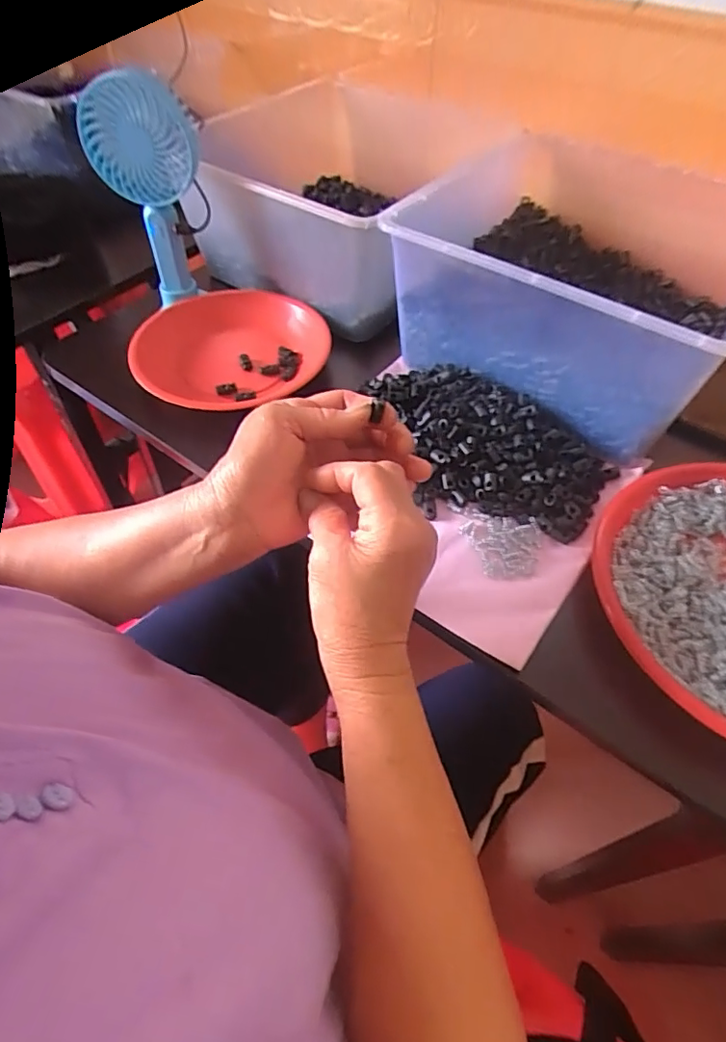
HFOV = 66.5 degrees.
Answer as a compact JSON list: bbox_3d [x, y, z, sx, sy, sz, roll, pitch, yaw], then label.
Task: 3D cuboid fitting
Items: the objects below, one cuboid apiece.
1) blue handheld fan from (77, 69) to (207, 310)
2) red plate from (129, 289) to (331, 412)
[{"bbox_3d":[-0.198,-0.304,0.530,0.093,0.188,0.034,-14,53,-11],"label":"blue handheld fan"},{"bbox_3d":[-0.138,-0.174,0.567,0.161,0.031,0.191,34,59,23],"label":"red plate"}]

